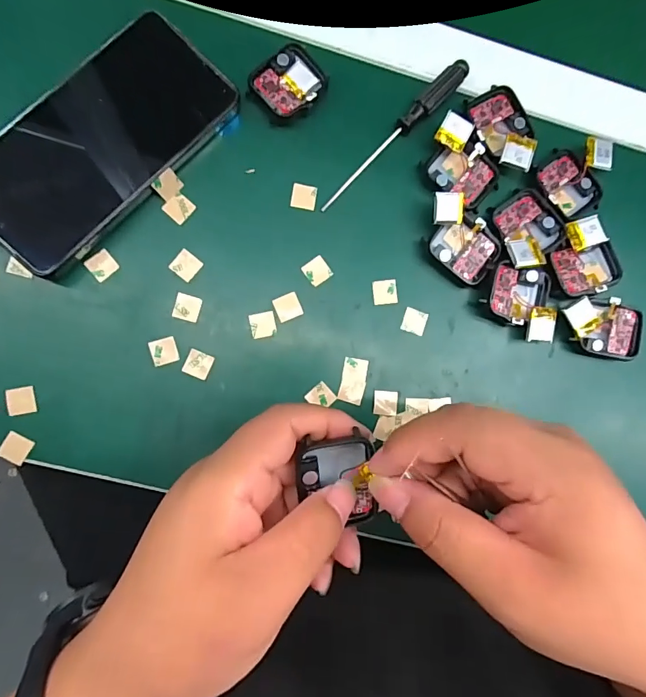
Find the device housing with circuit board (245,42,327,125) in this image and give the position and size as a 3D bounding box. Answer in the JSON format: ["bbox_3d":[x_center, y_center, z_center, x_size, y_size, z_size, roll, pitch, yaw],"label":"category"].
[{"bbox_3d":[-0.023,-0.166,0.278,0.038,0.010,0.045,44,84,-3],"label":"device housing with circuit board"}]

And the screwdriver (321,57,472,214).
[{"bbox_3d":[0.047,-0.137,0.284,0.012,0.011,0.131,44,84,-3],"label":"screwdriver"}]

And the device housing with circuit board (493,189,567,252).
[{"bbox_3d":[0.135,-0.081,0.288,0.038,0.009,0.042,-36,92,-6],"label":"device housing with circuit board"}]

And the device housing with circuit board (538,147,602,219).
[{"bbox_3d":[0.162,-0.107,0.292,0.038,0.007,0.043,-40,93,-6],"label":"device housing with circuit board"}]

